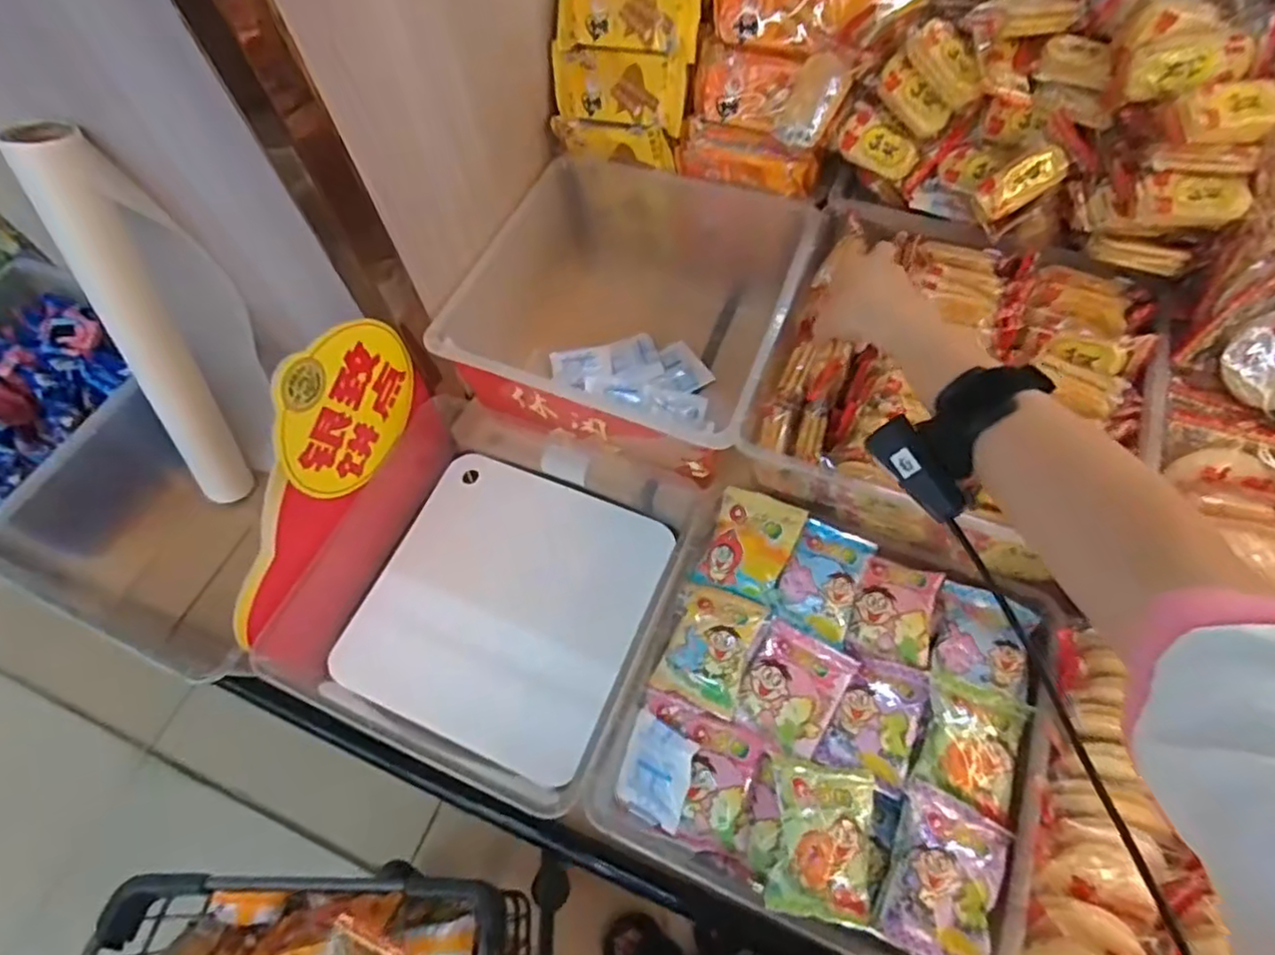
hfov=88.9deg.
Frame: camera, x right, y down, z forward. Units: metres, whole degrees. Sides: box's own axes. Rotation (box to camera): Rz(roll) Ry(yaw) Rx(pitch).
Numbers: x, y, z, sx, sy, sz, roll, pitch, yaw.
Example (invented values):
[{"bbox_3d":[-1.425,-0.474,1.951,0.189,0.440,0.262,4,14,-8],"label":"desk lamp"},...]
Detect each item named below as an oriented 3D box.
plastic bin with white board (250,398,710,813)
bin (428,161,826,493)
[{"bbox_3d":[-0.119,0.099,0.603,0.295,0.090,0.309,19,65,14],"label":"plastic bin with white board"},{"bbox_3d":[-0.007,-0.163,0.688,0.307,0.172,0.311,17,64,13],"label":"bin"}]

